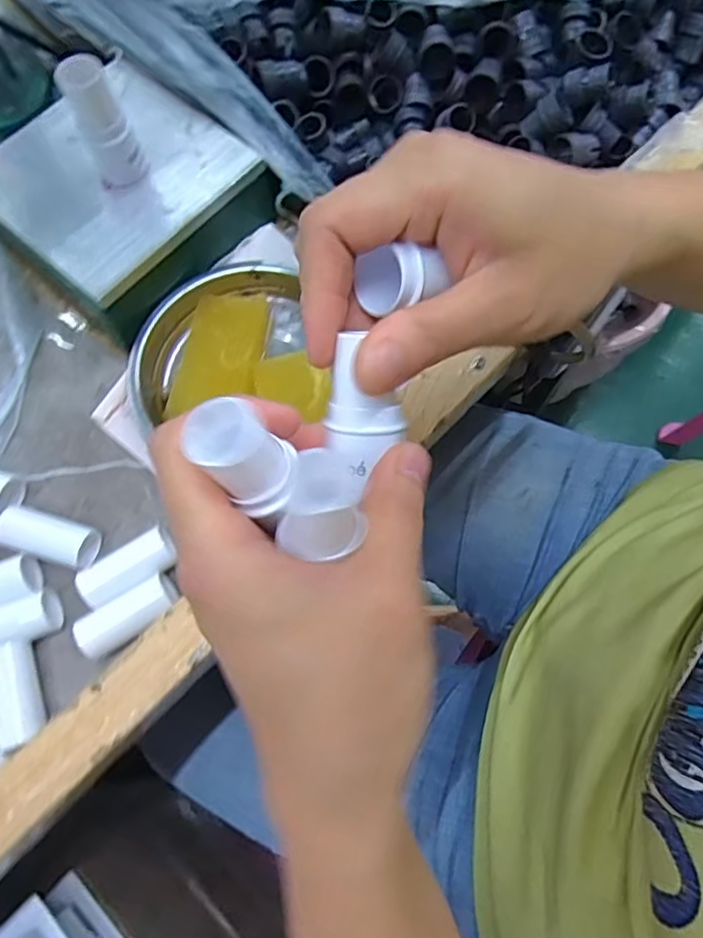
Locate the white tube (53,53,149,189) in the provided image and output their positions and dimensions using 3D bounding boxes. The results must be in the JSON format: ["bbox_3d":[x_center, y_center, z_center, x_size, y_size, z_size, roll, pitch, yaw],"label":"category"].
[{"bbox_3d":[-0.125,-0.172,0.298,0.024,0.058,0.021,-28,73,-8],"label":"white tube"}]

